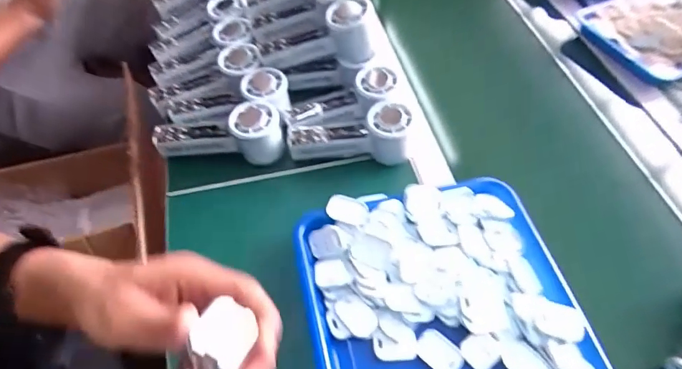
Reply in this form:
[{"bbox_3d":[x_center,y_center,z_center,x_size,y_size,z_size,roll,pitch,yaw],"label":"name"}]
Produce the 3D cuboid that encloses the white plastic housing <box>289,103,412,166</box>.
[{"bbox_3d":[0.012,-0.064,0.524,0.146,0.060,0.053,4,56,1],"label":"white plastic housing"}]

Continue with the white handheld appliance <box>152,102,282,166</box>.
[{"bbox_3d":[-0.149,-0.065,0.527,0.155,0.057,0.056,3,56,0],"label":"white handheld appliance"}]

